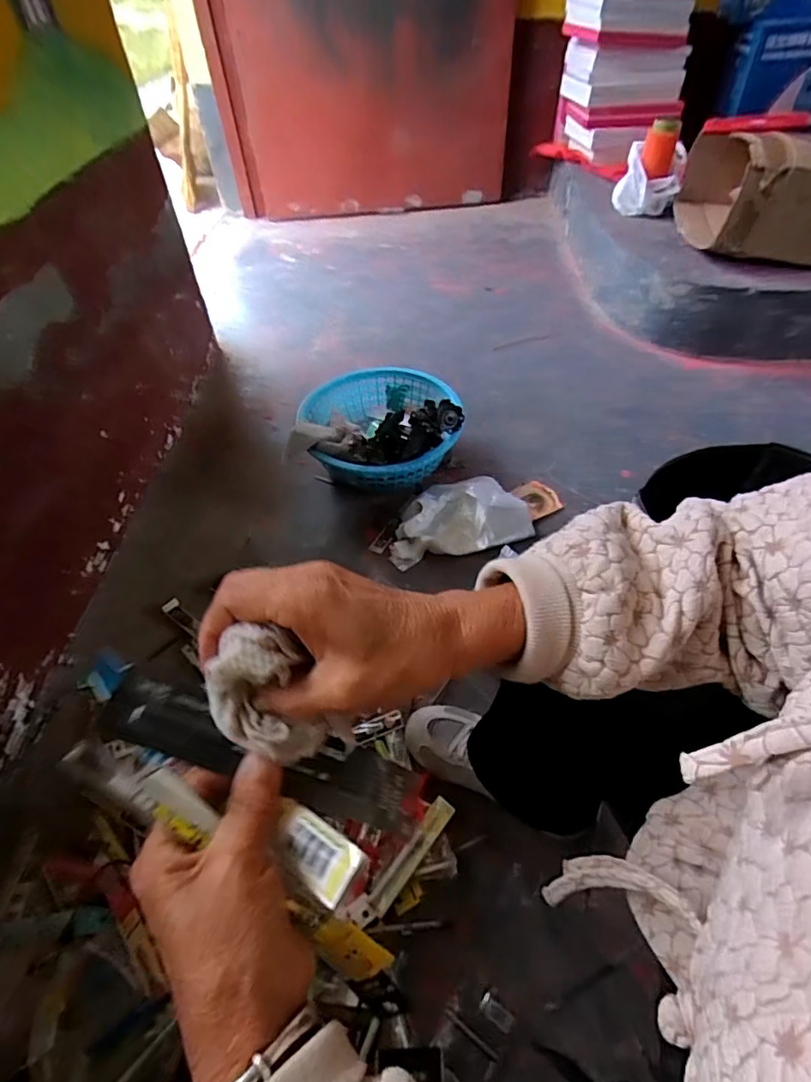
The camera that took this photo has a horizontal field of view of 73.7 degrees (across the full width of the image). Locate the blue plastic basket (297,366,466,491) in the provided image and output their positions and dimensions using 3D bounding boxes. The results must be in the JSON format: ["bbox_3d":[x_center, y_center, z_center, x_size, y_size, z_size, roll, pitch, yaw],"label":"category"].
[{"bbox_3d":[-0.037,-0.225,1.102,0.305,0.143,0.305,-1,49,1],"label":"blue plastic basket"}]

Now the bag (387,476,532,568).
[{"bbox_3d":[0.089,-0.047,1.002,0.256,0.051,0.156,-13,50,-9],"label":"bag"}]

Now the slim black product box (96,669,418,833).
[{"bbox_3d":[-0.070,0.107,0.274,0.158,0.012,0.032,23,50,-8],"label":"slim black product box"}]

